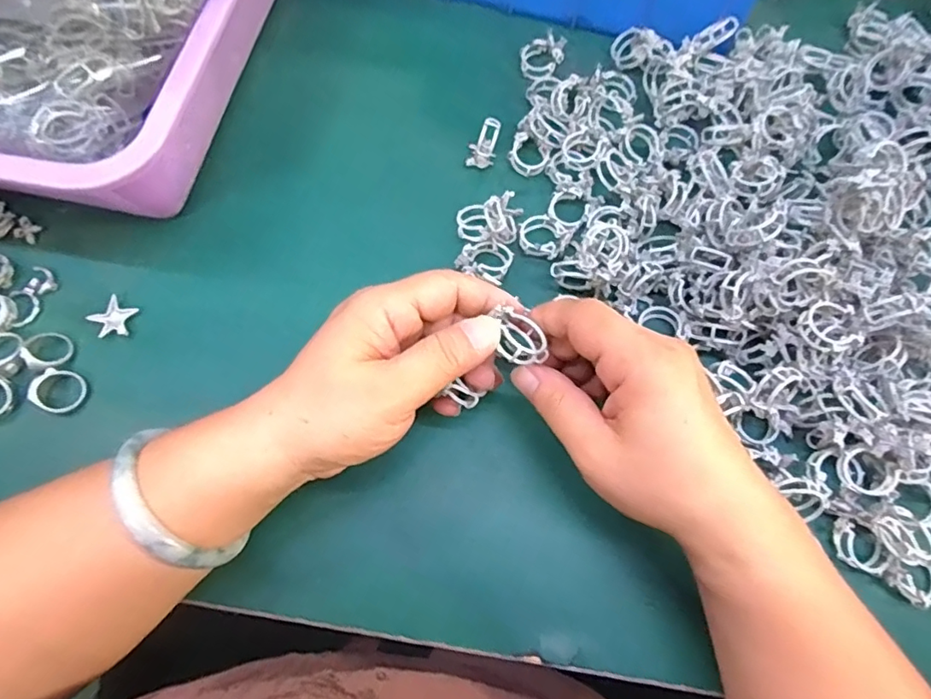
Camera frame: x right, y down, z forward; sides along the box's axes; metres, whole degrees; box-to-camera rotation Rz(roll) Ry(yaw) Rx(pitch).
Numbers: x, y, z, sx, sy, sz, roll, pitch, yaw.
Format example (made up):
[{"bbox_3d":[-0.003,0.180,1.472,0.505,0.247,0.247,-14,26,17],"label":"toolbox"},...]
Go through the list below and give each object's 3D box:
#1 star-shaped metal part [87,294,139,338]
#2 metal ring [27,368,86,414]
[{"bbox_3d":[-0.200,-0.018,0.299,0.020,0.005,0.023,25,75,7],"label":"star-shaped metal part"},{"bbox_3d":[-0.219,0.022,0.285,0.025,0.005,0.023,7,70,-19],"label":"metal ring"}]

